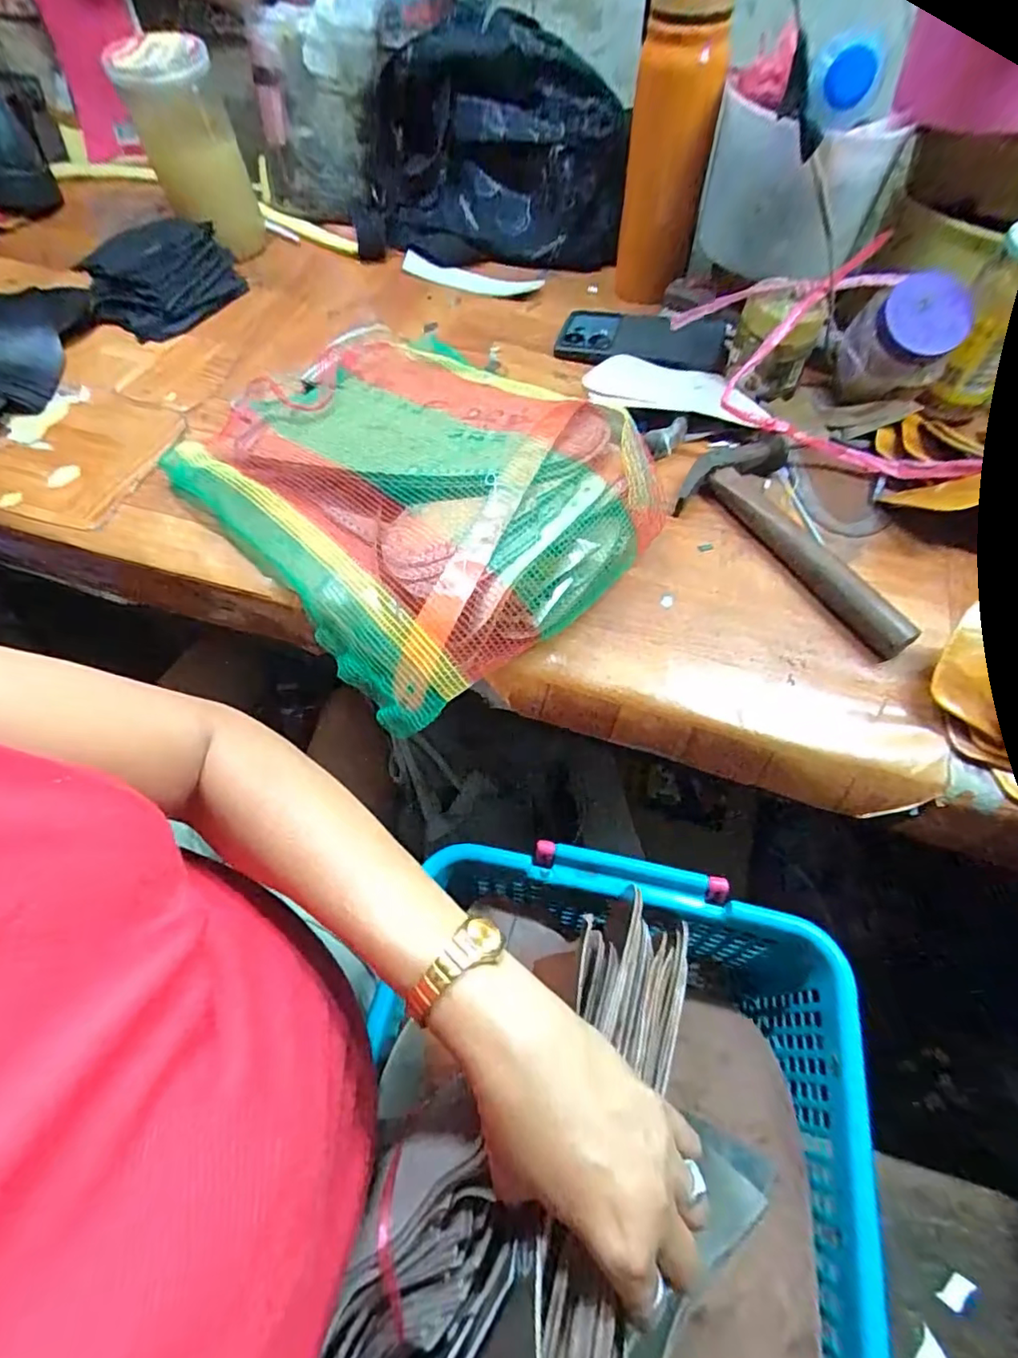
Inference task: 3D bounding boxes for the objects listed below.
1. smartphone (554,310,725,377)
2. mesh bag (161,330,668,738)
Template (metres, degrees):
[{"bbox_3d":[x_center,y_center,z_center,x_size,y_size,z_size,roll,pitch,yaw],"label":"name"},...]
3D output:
[{"bbox_3d":[0.133,-0.340,0.572,0.165,0.013,0.082,16,61,9],"label":"smartphone"},{"bbox_3d":[-0.078,-0.161,0.445,0.262,0.064,0.349,-37,66,-19],"label":"mesh bag"}]

